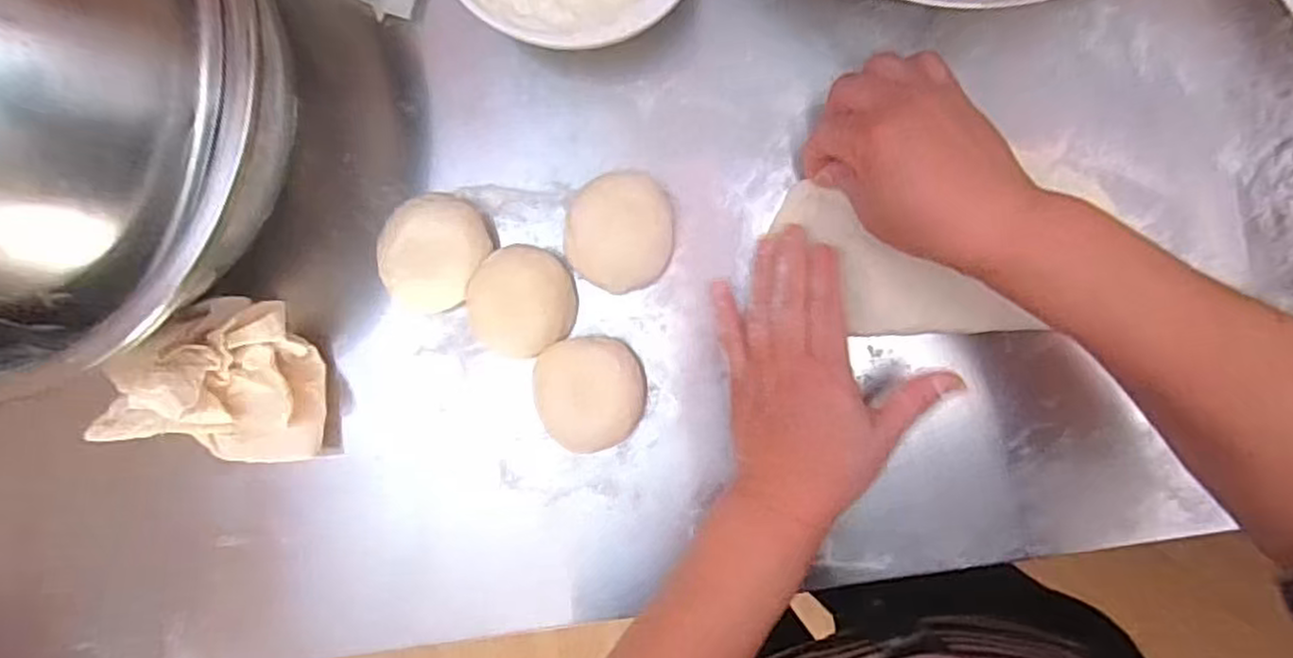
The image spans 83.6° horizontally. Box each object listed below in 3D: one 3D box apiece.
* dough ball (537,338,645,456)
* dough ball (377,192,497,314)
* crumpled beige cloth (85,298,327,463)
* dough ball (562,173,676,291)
[{"bbox_3d":[-0.033,0.039,0.428,0.061,0.035,0.066,0,94,3],"label":"dough ball"},{"bbox_3d":[-0.128,-0.046,0.435,0.058,0.031,0.071,28,95,1],"label":"dough ball"},{"bbox_3d":[-0.270,0.032,0.438,0.137,0.049,0.100,2,94,3],"label":"crumpled beige cloth"},{"bbox_3d":[-0.016,-0.056,0.423,0.060,0.023,0.066,-2,94,4],"label":"dough ball"}]

